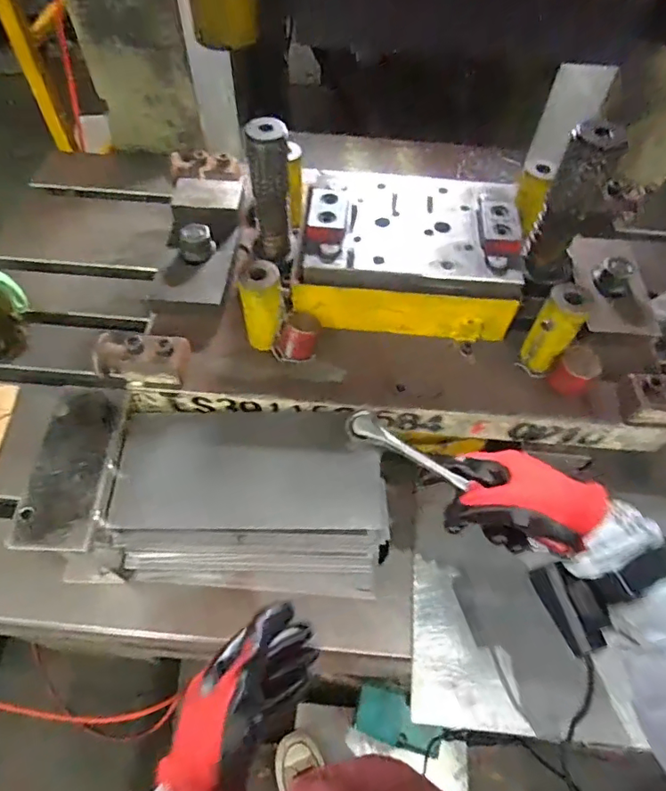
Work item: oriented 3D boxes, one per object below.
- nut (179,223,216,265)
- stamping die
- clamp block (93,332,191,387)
[{"bbox_3d":[-0.158,-0.176,0.594,0.034,0.031,0.032,1,57,-2],"label":"nut"},{"bbox_3d":[0.096,-0.168,0.533,0.350,0.174,0.244,5,57,1],"label":"stamping die"},{"bbox_3d":[-0.192,-0.040,0.521,0.088,0.040,0.045,7,57,2],"label":"clamp block"}]

